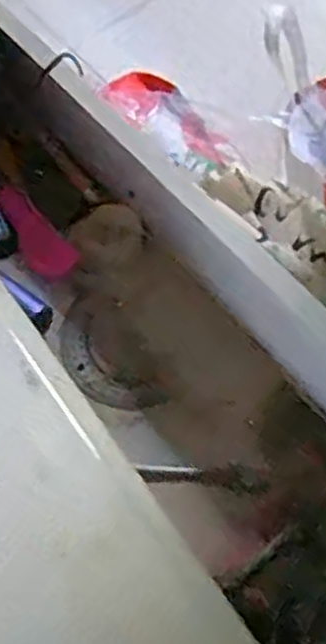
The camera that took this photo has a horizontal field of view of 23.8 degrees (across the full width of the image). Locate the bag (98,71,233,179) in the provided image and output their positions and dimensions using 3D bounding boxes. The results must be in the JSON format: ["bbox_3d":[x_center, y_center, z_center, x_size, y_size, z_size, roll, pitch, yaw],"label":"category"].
[{"bbox_3d":[0.016,-0.289,1.129,0.219,0.062,0.112,41,73,21],"label":"bag"}]

